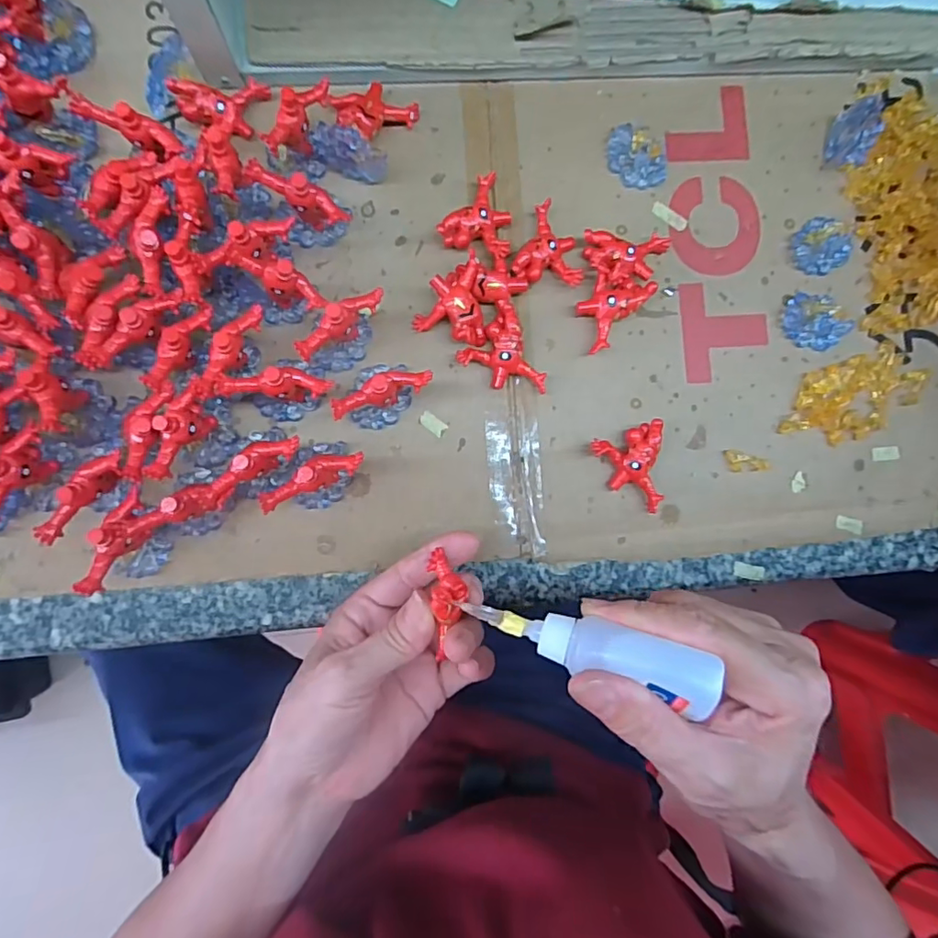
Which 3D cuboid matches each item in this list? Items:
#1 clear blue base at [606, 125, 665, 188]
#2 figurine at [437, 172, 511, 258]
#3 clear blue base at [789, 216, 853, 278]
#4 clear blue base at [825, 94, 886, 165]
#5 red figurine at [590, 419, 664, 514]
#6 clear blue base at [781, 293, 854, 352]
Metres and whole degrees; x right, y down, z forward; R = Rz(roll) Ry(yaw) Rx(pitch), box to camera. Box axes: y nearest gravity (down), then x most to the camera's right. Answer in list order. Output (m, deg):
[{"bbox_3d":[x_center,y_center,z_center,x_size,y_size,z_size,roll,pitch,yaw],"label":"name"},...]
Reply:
[{"bbox_3d":[0.095,-0.177,0.317,0.039,0.007,0.025,41,86,-1],"label":"clear blue base"},{"bbox_3d":[0.006,-0.141,0.305,0.038,0.020,0.045,14,87,-3],"label":"figurine"},{"bbox_3d":[0.205,-0.129,0.321,0.034,0.006,0.030,-44,91,-4],"label":"clear blue base"},{"bbox_3d":[0.219,-0.191,0.313,0.011,0.031,0.036,14,87,-3],"label":"clear blue base"},{"bbox_3d":[0.086,0.000,0.303,0.036,0.017,0.048,-3,88,-4],"label":"red figurine"},{"bbox_3d":[0.198,-0.084,0.317,0.037,0.008,0.029,40,86,-1],"label":"clear blue base"}]

